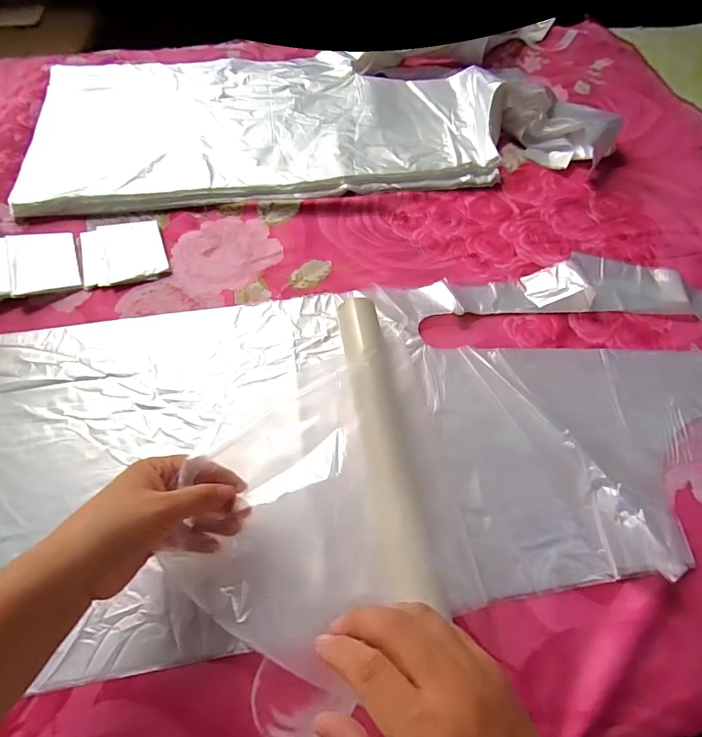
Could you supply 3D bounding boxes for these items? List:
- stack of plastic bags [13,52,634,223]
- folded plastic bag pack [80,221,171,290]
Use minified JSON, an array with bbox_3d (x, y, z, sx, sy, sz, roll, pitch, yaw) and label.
[{"bbox_3d":[-0.055,-0.359,0.591,0.734,0.043,0.314,-8,63,-5],"label":"stack of plastic bags"},{"bbox_3d":[-0.259,-0.134,0.485,0.089,0.009,0.087,-15,64,-8],"label":"folded plastic bag pack"}]

